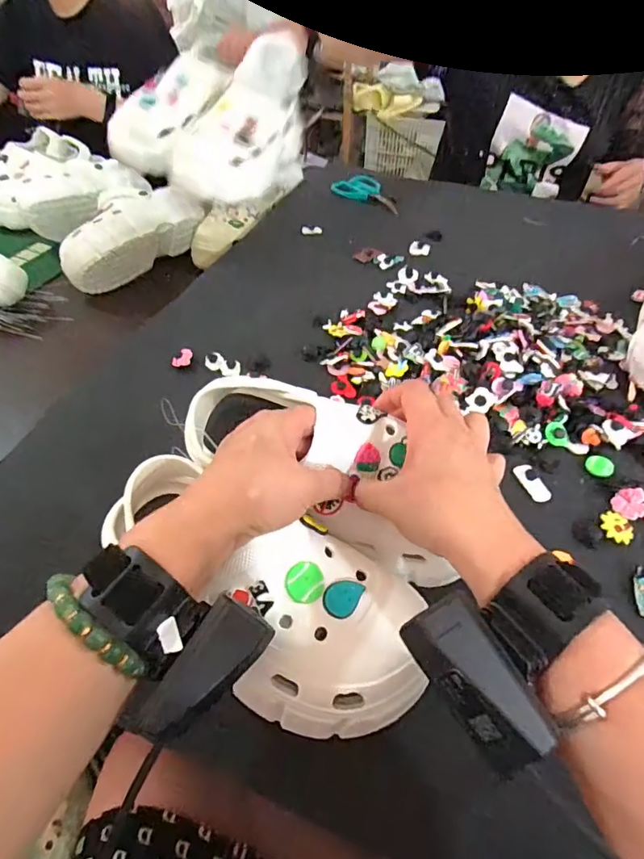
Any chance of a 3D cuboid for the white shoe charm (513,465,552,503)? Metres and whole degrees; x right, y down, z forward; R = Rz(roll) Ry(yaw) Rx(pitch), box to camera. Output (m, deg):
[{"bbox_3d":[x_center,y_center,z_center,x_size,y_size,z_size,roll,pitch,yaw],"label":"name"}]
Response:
[{"bbox_3d":[0.195,0.050,0.461,0.018,0.004,0.041,-16,49,-14],"label":"white shoe charm"}]

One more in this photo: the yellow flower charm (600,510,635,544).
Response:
[{"bbox_3d":[0.252,0.084,0.426,0.026,0.006,0.026,0,47,0],"label":"yellow flower charm"}]

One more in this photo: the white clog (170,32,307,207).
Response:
[{"bbox_3d":[-0.114,-0.423,0.690,0.120,0.164,0.208,15,49,14],"label":"white clog"}]

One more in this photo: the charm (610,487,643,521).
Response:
[{"bbox_3d":[0.272,0.066,0.438,0.029,0.009,0.028,-12,58,18],"label":"charm"}]

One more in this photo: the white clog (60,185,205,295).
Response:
[{"bbox_3d":[-0.338,-0.341,0.871,0.247,0.113,0.112,-33,56,-27],"label":"white clog"}]

